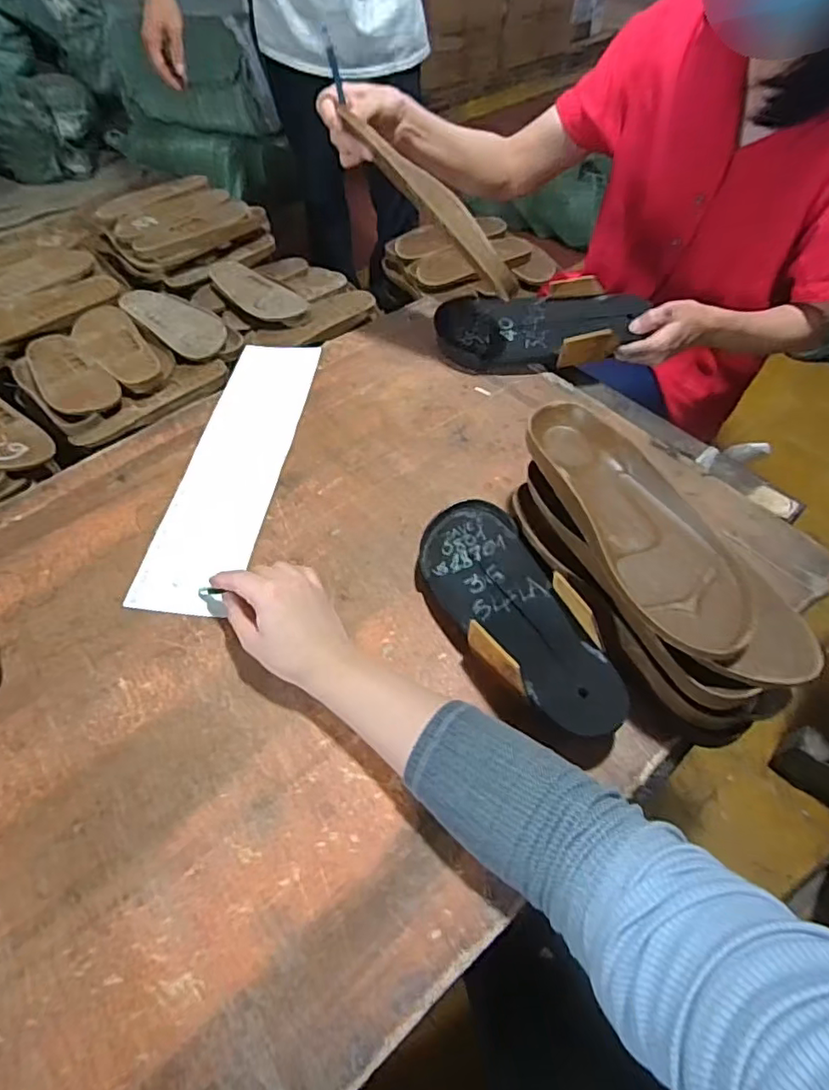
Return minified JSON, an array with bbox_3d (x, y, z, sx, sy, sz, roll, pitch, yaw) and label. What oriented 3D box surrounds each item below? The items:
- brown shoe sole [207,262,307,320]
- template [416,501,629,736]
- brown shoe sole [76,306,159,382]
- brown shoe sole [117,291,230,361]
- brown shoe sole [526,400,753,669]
[{"bbox_3d":[-0.318,-0.488,1.125,0.268,0.032,0.096,34,60,25],"label":"brown shoe sole"},{"bbox_3d":[0.079,0.048,0.489,0.097,0.031,0.237,-25,53,-12],"label":"template"},{"bbox_3d":[-0.508,-0.342,0.987,0.091,0.025,0.262,-29,57,-19],"label":"brown shoe sole"},{"bbox_3d":[-0.430,-0.403,1.033,0.273,0.029,0.111,38,62,26],"label":"brown shoe sole"},{"bbox_3d":[0.181,-0.026,0.478,0.093,0.022,0.258,-17,54,-11],"label":"brown shoe sole"}]

